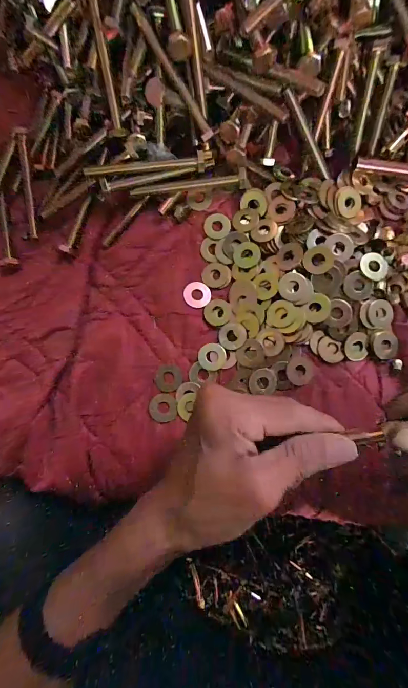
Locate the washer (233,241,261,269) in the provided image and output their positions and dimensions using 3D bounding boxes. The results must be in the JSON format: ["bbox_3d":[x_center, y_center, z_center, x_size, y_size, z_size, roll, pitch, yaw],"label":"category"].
[{"bbox_3d":[0.039,-0.081,0.297,0.024,0.005,0.024,-4,82,2],"label":"washer"}]

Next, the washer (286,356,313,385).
[{"bbox_3d":[0.083,0.023,0.284,0.025,0.004,0.025,2,82,-12],"label":"washer"}]

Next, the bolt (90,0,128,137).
[{"bbox_3d":[-0.082,-0.232,0.270,0.015,0.011,0.103,-5,117,2],"label":"bolt"}]

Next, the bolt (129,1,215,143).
[{"bbox_3d":[-0.024,-0.217,0.265,0.009,0.008,0.103,-38,110,-3],"label":"bolt"}]

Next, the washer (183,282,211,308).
[{"bbox_3d":[-0.006,-0.045,0.297,0.024,0.004,0.025,0,82,3],"label":"washer"}]

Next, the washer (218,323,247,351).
[{"bbox_3d":[0.025,-0.007,0.286,0.024,0.004,0.023,0,82,3],"label":"washer"}]

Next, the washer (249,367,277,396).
[{"bbox_3d":[0.050,0.032,0.280,0.023,0.004,0.022,0,82,3],"label":"washer"}]

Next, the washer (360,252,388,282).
[{"bbox_3d":[0.144,-0.065,0.276,0.023,0.004,0.024,0,82,3],"label":"washer"}]

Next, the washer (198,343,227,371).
[{"bbox_3d":[0.007,0.011,0.285,0.024,0.004,0.024,0,82,3],"label":"washer"}]

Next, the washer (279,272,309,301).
[{"bbox_3d":[0.077,-0.050,0.281,0.025,0.004,0.026,0,82,3],"label":"washer"}]

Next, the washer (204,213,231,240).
[{"bbox_3d":[0.012,-0.110,0.303,0.024,0.004,0.024,-5,82,2],"label":"washer"}]

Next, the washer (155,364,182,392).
[{"bbox_3d":[-0.031,0.030,0.287,0.023,0.004,0.024,0,82,3],"label":"washer"}]

